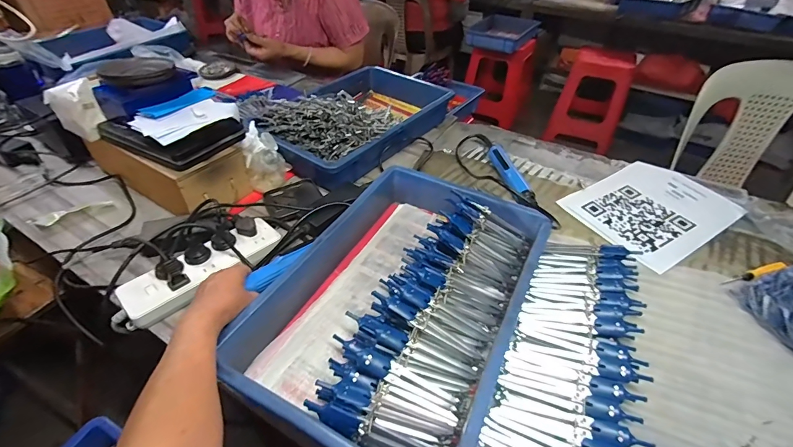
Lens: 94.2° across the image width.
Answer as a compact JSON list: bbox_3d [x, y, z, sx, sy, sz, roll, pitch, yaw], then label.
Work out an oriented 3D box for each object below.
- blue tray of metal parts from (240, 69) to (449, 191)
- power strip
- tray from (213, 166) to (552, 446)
[{"bbox_3d":[-0.101,-0.268,0.868,0.304,0.129,0.456,26,48,24],"label":"blue tray of metal parts"},{"bbox_3d":[-0.282,0.068,0.557,0.226,0.037,0.083,-32,52,-31],"label":"power strip"},{"bbox_3d":[0.003,0.092,0.514,0.293,0.089,0.423,21,46,19],"label":"tray"}]

